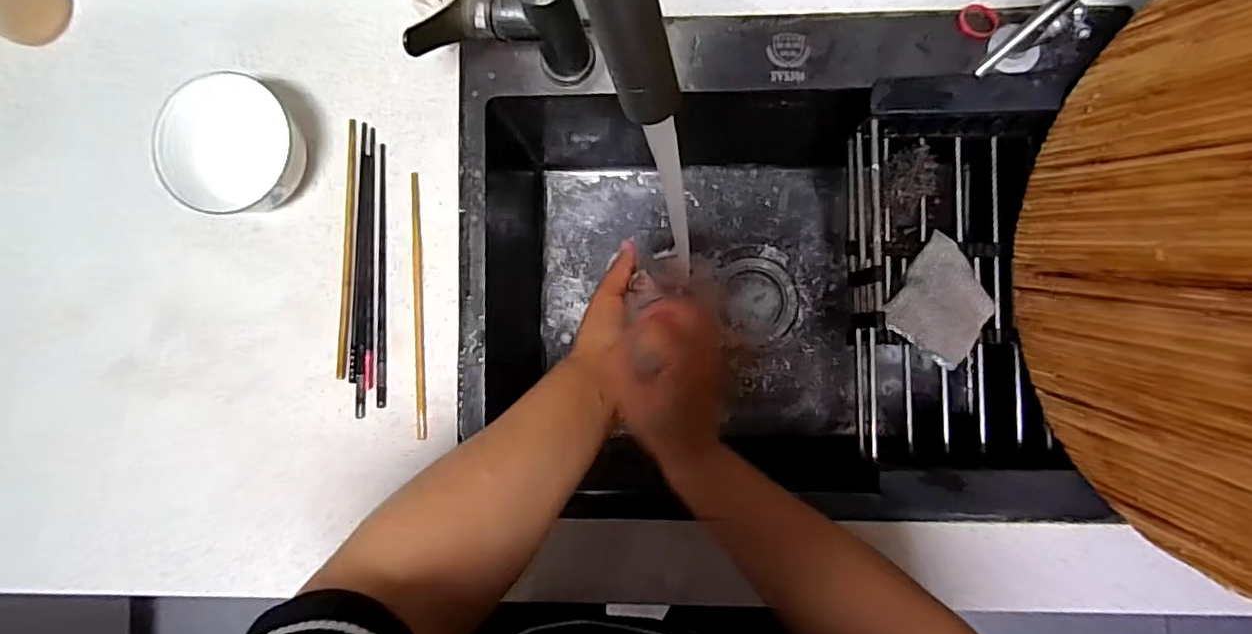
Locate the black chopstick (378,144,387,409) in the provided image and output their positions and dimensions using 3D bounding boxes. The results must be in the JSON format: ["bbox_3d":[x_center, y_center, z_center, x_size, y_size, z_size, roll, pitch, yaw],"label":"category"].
[{"bbox_3d":[-0.217,-0.038,0.522,0.008,0.004,0.231,-1,87,2],"label":"black chopstick"}]

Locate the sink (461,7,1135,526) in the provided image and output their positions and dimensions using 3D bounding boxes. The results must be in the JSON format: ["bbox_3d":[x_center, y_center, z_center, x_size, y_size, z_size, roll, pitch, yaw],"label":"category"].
[{"bbox_3d":[0.122,-0.030,0.618,0.564,0.215,0.471,2,89,3],"label":"sink"}]

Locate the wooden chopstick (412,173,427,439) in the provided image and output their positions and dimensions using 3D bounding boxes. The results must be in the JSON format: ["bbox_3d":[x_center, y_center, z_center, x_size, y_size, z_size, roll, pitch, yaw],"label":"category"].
[{"bbox_3d":[-0.183,-0.011,0.520,0.009,0.004,0.232,-2,87,2],"label":"wooden chopstick"}]

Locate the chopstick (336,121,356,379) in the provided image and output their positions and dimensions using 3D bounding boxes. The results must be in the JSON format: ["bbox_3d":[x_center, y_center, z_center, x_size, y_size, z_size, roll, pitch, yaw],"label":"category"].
[{"bbox_3d":[-0.252,-0.062,0.532,0.010,0.004,0.232,1,88,2],"label":"chopstick"}]

